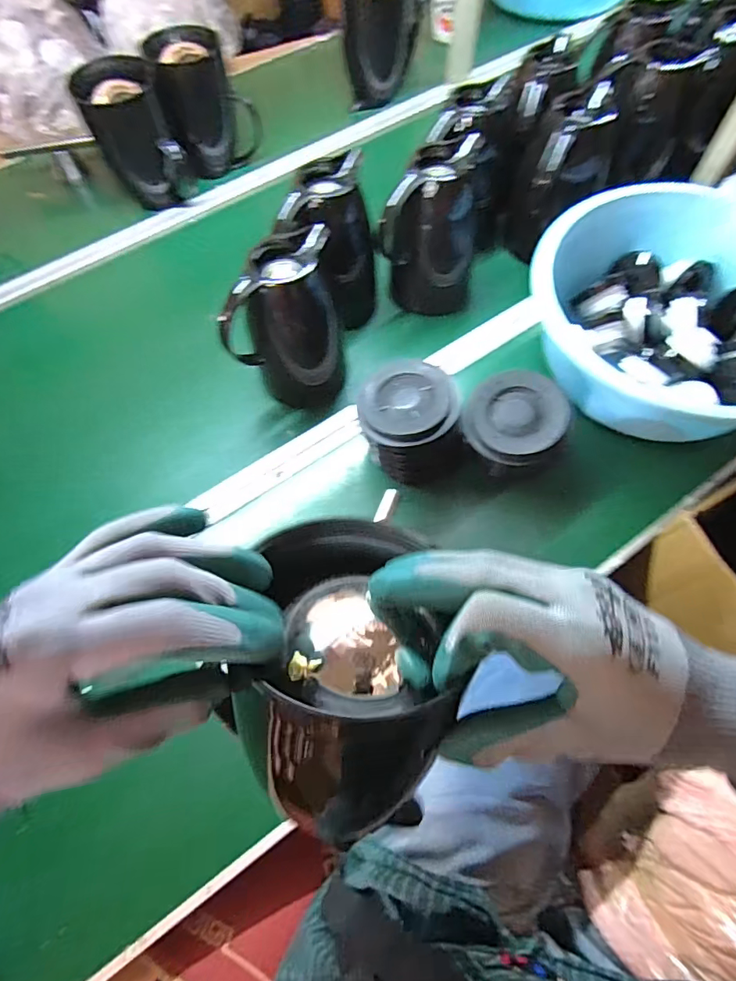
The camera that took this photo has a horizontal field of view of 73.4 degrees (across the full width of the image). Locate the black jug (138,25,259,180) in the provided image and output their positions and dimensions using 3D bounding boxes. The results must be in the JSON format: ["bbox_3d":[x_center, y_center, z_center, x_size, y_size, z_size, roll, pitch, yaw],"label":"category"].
[{"bbox_3d":[-0.275,-0.664,0.859,0.152,0.190,0.134,-14,64,-3],"label":"black jug"}]

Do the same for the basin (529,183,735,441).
[{"bbox_3d":[0.411,-0.238,0.644,0.368,0.132,0.352,-1,64,3],"label":"basin"}]

